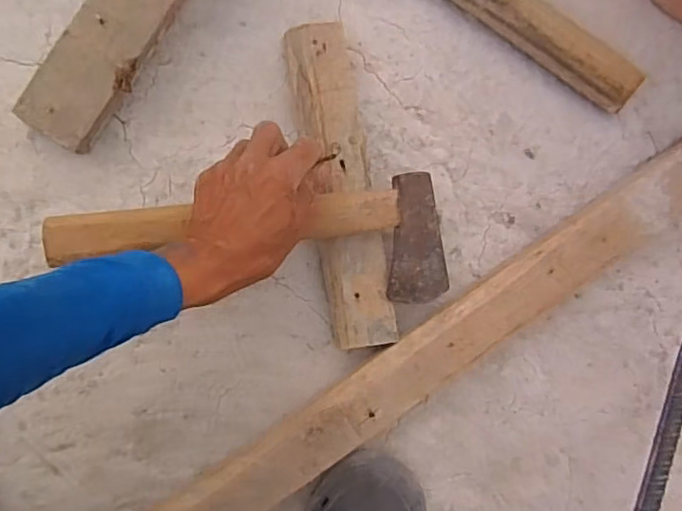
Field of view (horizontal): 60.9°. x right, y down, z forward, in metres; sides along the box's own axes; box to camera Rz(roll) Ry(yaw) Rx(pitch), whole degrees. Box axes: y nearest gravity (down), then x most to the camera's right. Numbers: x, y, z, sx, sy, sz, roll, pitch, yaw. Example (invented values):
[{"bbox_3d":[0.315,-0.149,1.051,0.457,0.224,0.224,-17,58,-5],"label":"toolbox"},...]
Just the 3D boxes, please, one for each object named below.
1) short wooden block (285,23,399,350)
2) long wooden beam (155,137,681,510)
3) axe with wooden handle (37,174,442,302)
[{"bbox_3d":[0.002,-0.064,0.548,0.061,0.036,0.296,-10,90,-9],"label":"short wooden block"},{"bbox_3d":[0.083,0.101,0.550,0.767,0.055,0.072,-33,94,-10],"label":"long wooden beam"},{"bbox_3d":[-0.070,-0.015,0.504,0.338,0.025,0.109,0,88,-10],"label":"axe with wooden handle"}]

